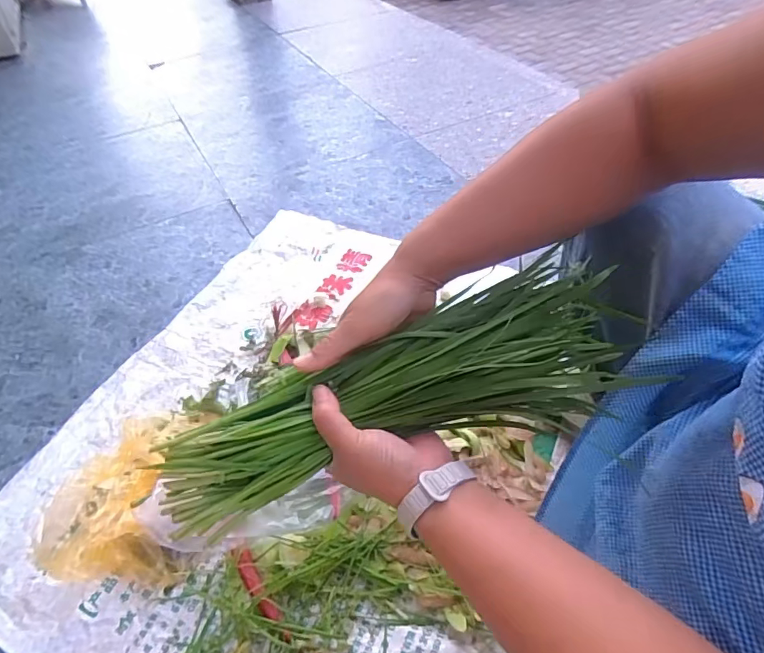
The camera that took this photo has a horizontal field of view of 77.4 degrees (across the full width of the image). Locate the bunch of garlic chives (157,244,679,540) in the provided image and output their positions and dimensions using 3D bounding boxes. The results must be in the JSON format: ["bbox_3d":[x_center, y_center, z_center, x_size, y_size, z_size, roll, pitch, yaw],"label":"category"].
[{"bbox_3d":[0.012,0.053,0.372,0.377,0.044,0.121,-21,53,-4],"label":"bunch of garlic chives"}]

